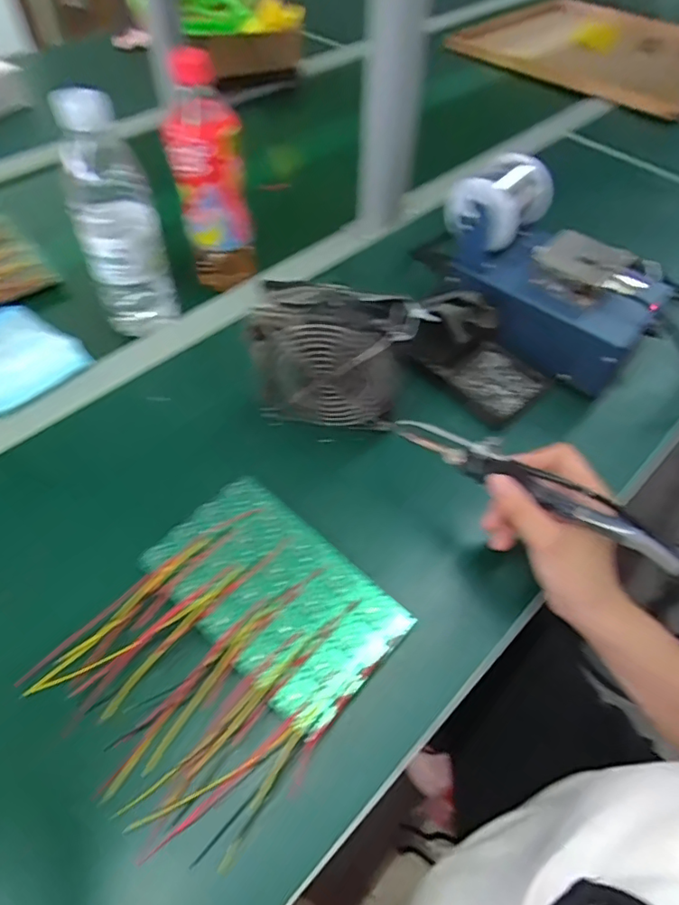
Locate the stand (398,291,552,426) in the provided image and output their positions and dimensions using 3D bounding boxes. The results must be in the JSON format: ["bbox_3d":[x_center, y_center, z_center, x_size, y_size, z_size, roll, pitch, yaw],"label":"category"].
[{"bbox_3d":[0.130,-0.096,0.504,0.129,0.071,0.083,35,60,21],"label":"stand"}]

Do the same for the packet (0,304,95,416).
[{"bbox_3d":[-0.314,-0.092,0.509,0.116,0.023,0.103,32,59,20],"label":"packet"}]

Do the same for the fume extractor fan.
[{"bbox_3d":[-0.005,-0.069,0.458,0.125,0.140,0.044,9,54,4],"label":"fume extractor fan"}]

